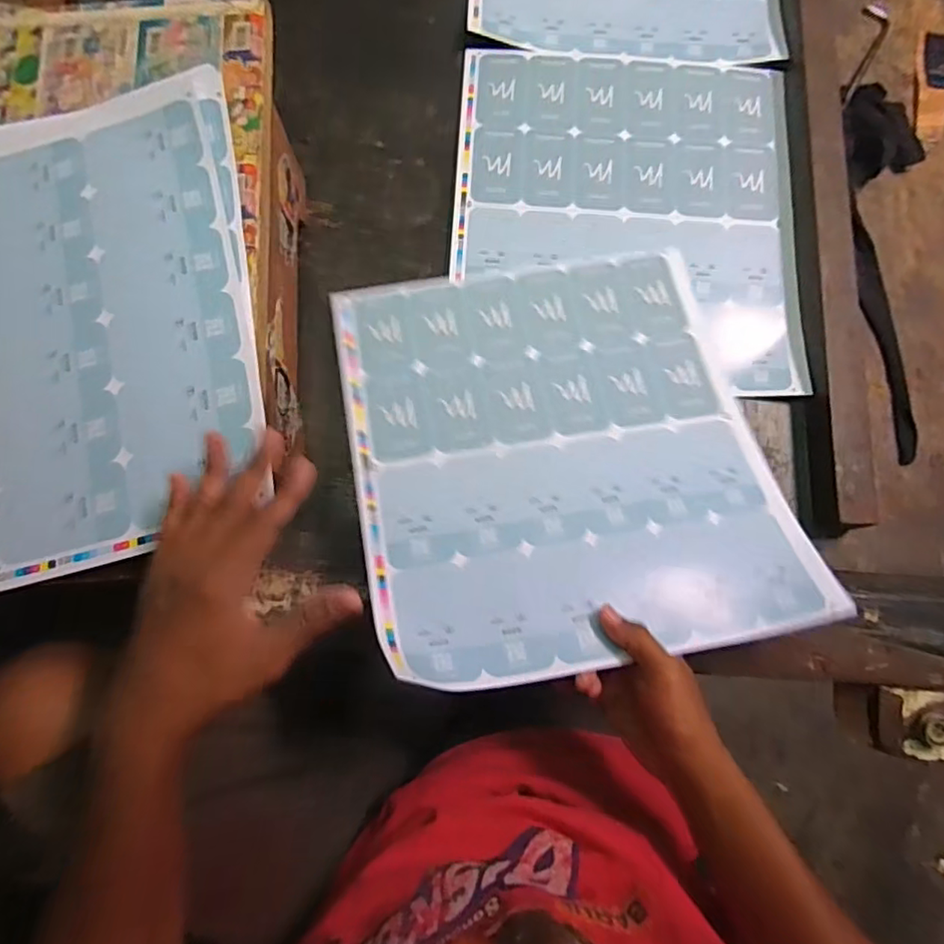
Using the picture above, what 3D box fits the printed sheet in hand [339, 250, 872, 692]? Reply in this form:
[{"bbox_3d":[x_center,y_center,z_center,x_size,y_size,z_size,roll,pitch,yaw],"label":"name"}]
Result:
[{"bbox_3d":[0.080,-0.030,0.522,0.359,0.023,0.383,-9,64,-8],"label":"printed sheet in hand"}]

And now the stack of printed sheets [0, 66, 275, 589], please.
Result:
[{"bbox_3d":[-0.359,-0.099,0.441,0.391,0.020,0.368,-11,80,-3],"label":"stack of printed sheets"}]

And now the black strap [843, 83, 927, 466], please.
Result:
[{"bbox_3d":[0.433,-0.223,0.610,0.084,0.029,0.419,5,79,0],"label":"black strap"}]

